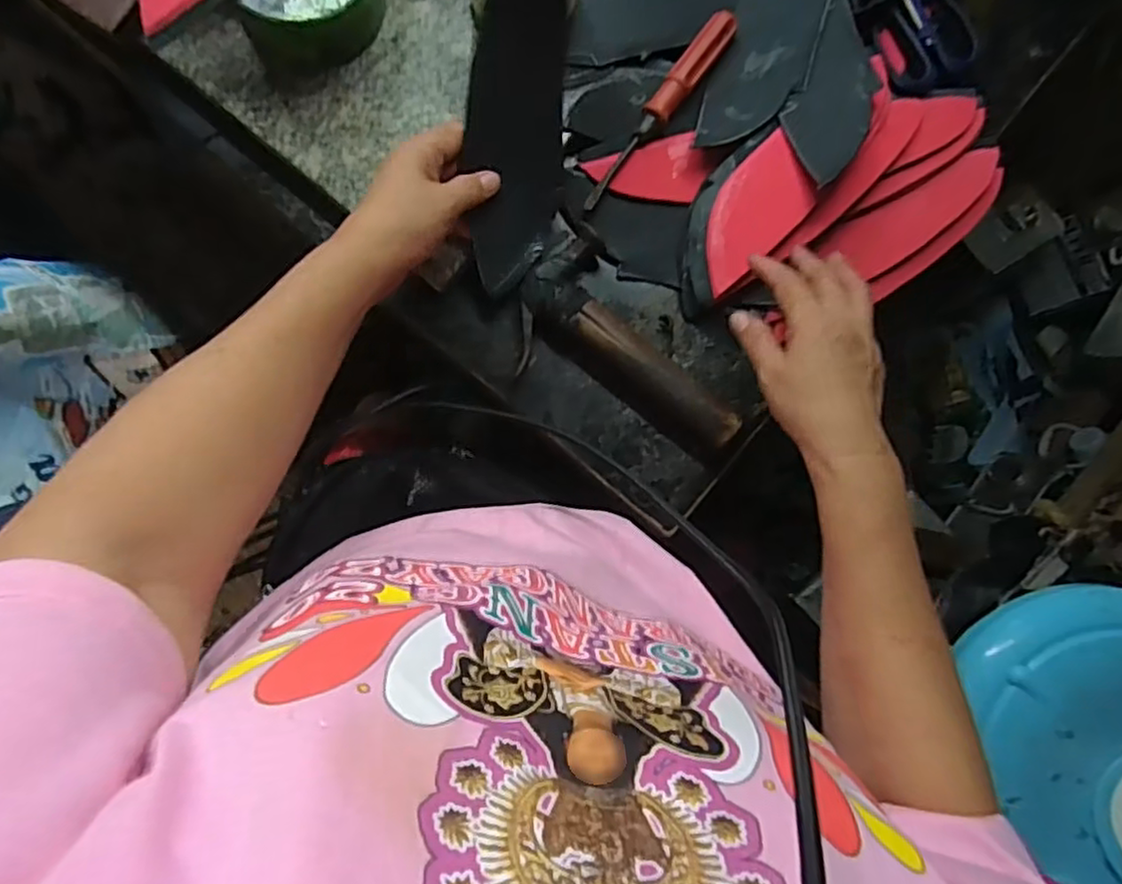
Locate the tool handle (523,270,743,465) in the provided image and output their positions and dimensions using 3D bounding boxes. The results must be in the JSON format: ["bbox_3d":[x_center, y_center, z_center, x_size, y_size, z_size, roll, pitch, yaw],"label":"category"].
[{"bbox_3d":[0.047,-0.056,0.482,0.176,0.033,0.040,39,84,-4],"label":"tool handle"}]

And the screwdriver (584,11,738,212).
[{"bbox_3d":[0.070,-0.240,0.491,0.020,0.024,0.166,38,84,-4],"label":"screwdriver"}]

